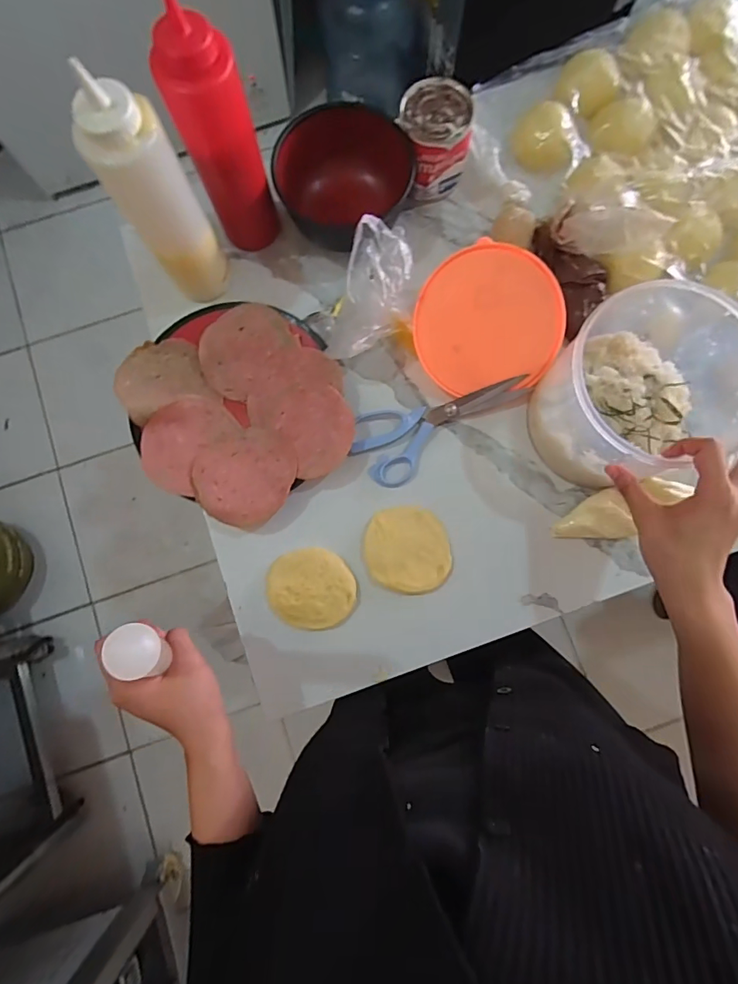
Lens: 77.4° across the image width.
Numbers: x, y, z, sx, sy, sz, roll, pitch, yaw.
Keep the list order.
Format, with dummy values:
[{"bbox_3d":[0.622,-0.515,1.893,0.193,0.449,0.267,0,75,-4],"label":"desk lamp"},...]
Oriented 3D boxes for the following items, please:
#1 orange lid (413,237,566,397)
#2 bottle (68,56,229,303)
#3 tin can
[{"bbox_3d":[0.123,-0.176,0.471,0.147,0.012,0.138,-6,107,2],"label":"orange lid"},{"bbox_3d":[-0.184,-0.258,0.419,0.053,0.200,0.063,24,81,5],"label":"bottle"},{"bbox_3d":[0.070,-0.373,0.497,0.074,0.084,0.069,0,80,1],"label":"tin can"}]

